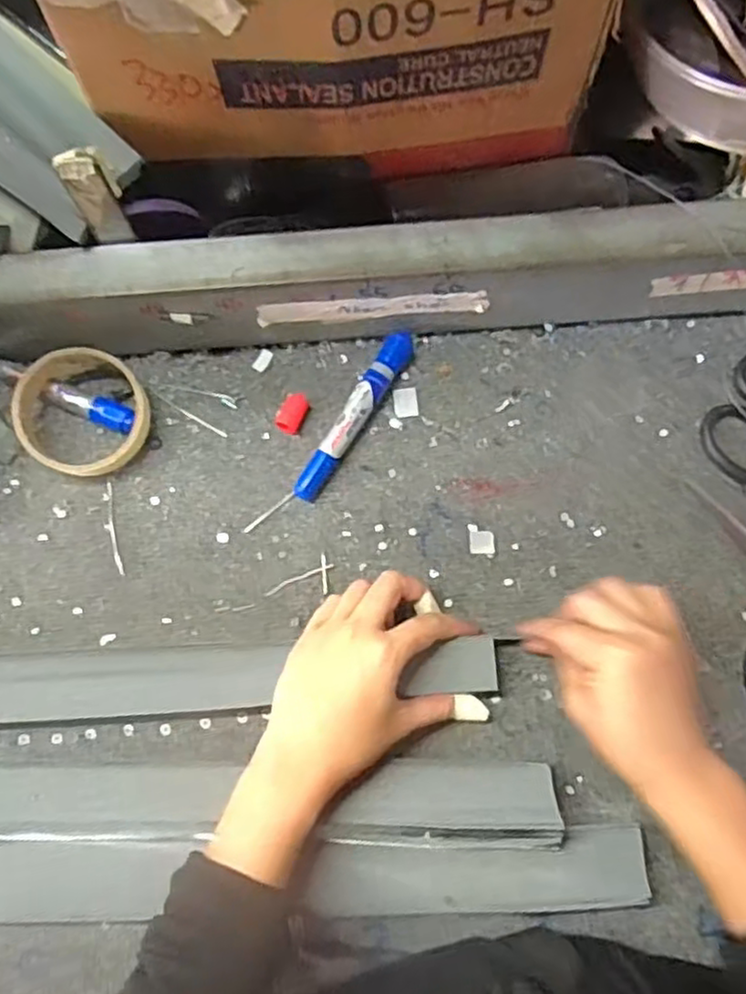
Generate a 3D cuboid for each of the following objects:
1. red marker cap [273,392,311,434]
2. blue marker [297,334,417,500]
[{"bbox_3d":[-0.058,-0.058,0.499,0.017,0.014,0.030,18,76,7],"label":"red marker cap"},{"bbox_3d":[-0.013,-0.058,0.495,0.020,0.018,0.138,30,78,10],"label":"blue marker"}]

